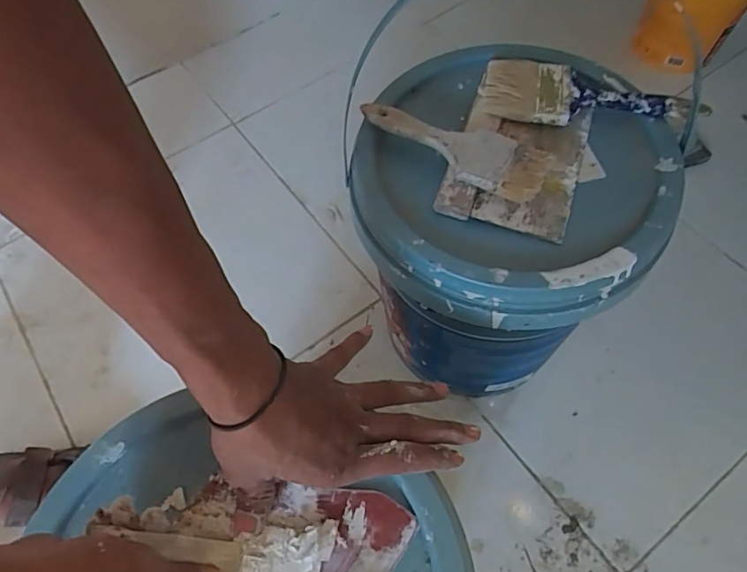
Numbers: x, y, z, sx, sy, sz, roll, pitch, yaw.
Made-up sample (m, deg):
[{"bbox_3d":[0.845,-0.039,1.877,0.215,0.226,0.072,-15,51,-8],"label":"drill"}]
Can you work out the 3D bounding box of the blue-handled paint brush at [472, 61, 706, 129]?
[{"bbox_3d":[0.213,-0.184,0.513,0.209,0.014,0.075,12,63,9],"label":"blue-handled paint brush"}]

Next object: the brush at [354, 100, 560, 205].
[{"bbox_3d":[0.071,-0.133,0.482,0.178,0.018,0.060,28,67,16],"label":"brush"}]

